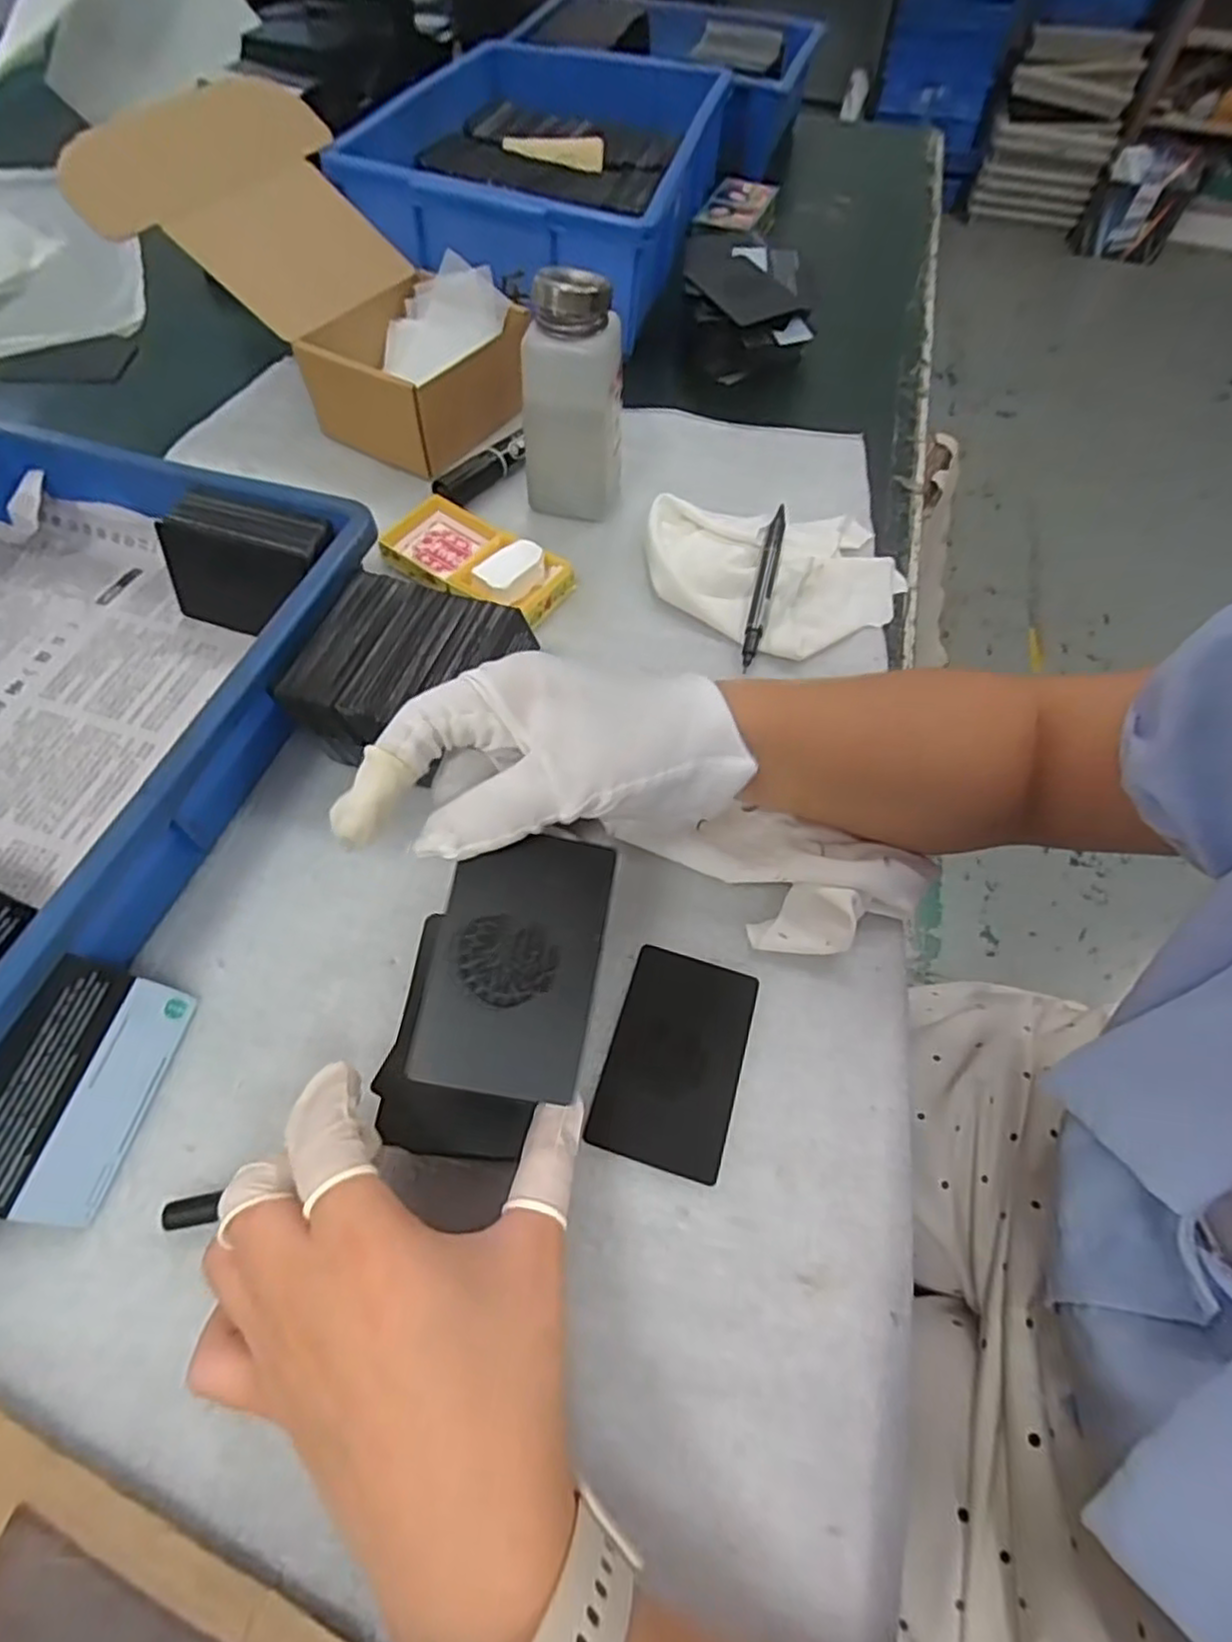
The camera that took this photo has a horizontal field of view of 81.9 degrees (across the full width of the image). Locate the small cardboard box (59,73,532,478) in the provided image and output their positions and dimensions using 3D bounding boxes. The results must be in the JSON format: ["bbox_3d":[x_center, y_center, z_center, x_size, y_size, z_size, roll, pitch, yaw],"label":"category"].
[{"bbox_3d":[-0.168,-0.357,0.466,0.229,0.139,0.165,21,61,10],"label":"small cardboard box"}]

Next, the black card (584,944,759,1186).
[{"bbox_3d":[0.025,0.097,0.295,0.053,0.004,0.084,16,60,7],"label":"black card"}]

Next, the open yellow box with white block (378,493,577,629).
[{"bbox_3d":[-0.086,-0.158,0.423,0.118,0.022,0.055,30,63,15],"label":"open yellow box with white block"}]

